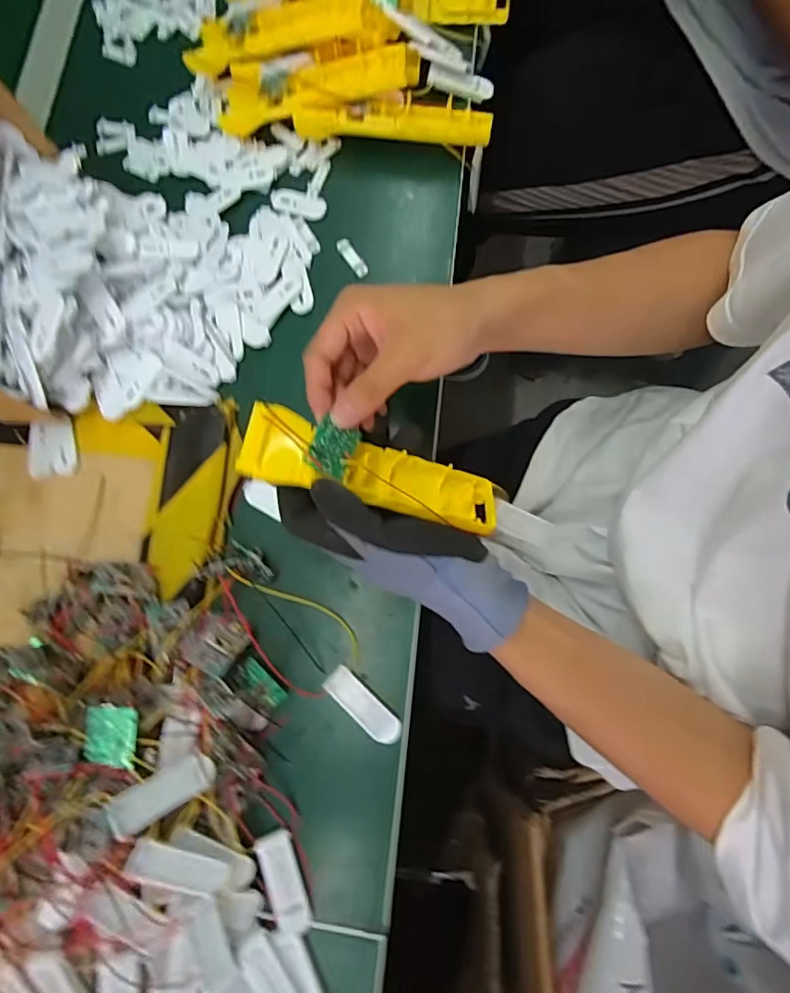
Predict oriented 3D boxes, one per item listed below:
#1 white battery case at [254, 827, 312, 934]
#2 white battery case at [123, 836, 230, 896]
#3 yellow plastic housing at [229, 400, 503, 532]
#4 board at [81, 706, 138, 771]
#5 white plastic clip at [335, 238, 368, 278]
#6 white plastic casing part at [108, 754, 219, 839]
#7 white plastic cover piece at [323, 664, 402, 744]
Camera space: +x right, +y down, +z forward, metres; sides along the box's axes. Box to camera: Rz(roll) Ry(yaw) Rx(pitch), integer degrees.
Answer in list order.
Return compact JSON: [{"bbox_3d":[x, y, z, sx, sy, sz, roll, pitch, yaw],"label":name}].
[{"bbox_3d":[-0.072,0.250,0.341,0.021,0.011,0.058,-21,76,1],"label":"white battery case"},{"bbox_3d":[-0.126,0.217,0.304,0.057,0.009,0.020,29,78,-18],"label":"white battery case"},{"bbox_3d":[-0.009,-0.016,0.326,0.165,0.026,0.046,15,77,-18],"label":"yellow plastic housing"},{"bbox_3d":[-0.167,0.141,0.307,0.029,0.004,0.034,3,85,-2],"label":"board"},{"bbox_3d":[-0.036,-0.199,0.435,0.011,0.005,0.039,-32,76,-2],"label":"white plastic clip"},{"bbox_3d":[-0.134,0.172,0.304,0.058,0.008,0.022,-19,76,-38],"label":"white plastic casing part"},{"bbox_3d":[-0.021,0.143,0.359,0.060,0.010,0.020,40,84,13],"label":"white plastic cover piece"}]

